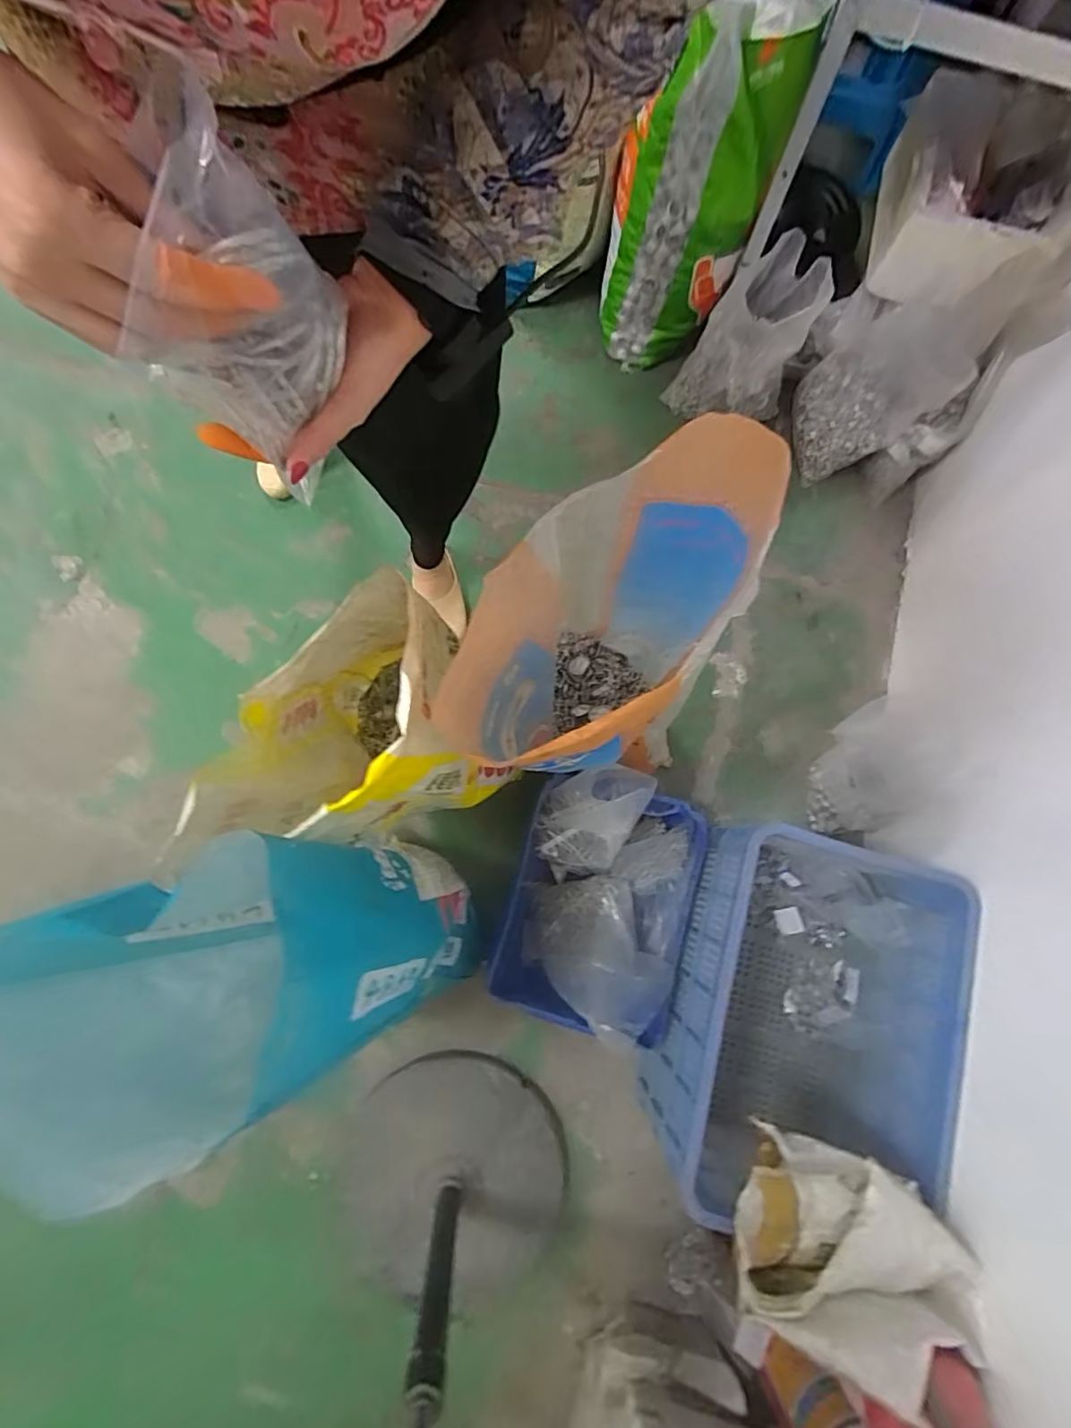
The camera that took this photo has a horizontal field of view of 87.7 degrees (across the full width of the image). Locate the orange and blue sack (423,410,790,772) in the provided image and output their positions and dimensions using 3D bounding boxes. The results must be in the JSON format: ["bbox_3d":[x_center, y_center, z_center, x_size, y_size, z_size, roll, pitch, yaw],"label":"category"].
[{"bbox_3d":[0.071,-0.052,0.736,0.194,0.607,0.321,30,79,2],"label":"orange and blue sack"}]

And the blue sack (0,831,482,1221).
[{"bbox_3d":[-0.287,0.300,0.670,0.348,0.562,0.243,-19,81,-7],"label":"blue sack"}]

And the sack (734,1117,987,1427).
[{"bbox_3d":[0.373,0.620,0.644,0.272,0.183,0.158,6,79,-2],"label":"sack"}]

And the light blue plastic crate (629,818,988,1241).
[{"bbox_3d":[0.400,0.459,0.877,0.377,0.258,0.514,11,79,-1],"label":"light blue plastic crate"}]

